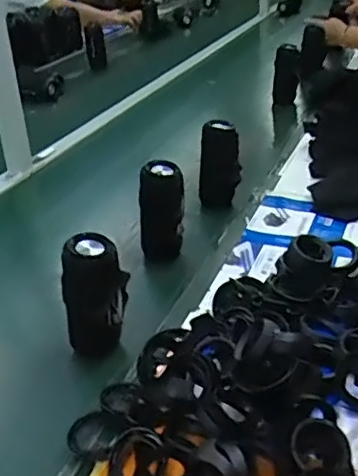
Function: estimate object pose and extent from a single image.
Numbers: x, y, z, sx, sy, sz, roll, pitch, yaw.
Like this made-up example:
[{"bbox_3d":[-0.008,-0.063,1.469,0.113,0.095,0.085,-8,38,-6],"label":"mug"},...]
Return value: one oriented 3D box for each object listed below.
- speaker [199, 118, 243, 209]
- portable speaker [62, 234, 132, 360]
[{"bbox_3d":[0.073,-0.124,1.051,0.073,0.156,0.058,2,32,2],"label":"speaker"},{"bbox_3d":[-0.099,0.073,0.722,0.072,0.142,0.058,0,29,3],"label":"portable speaker"}]

